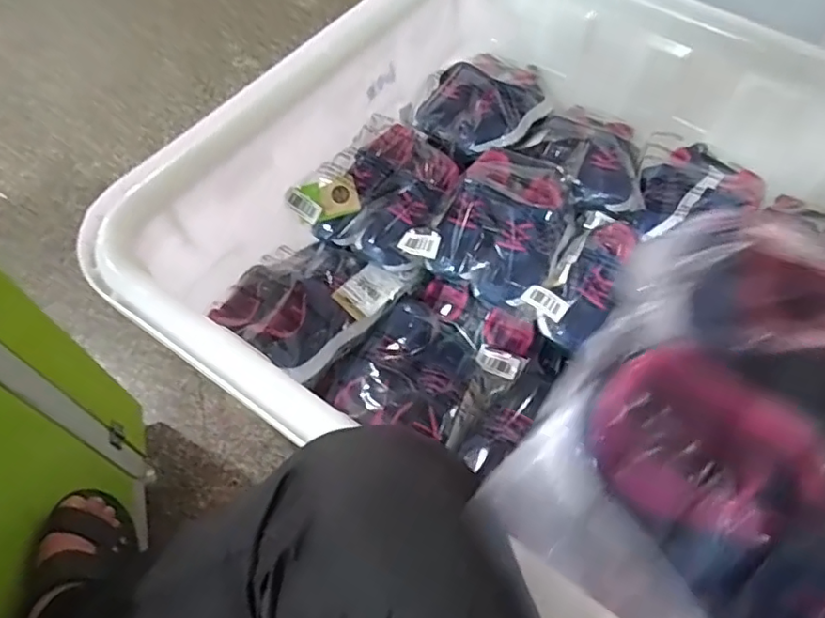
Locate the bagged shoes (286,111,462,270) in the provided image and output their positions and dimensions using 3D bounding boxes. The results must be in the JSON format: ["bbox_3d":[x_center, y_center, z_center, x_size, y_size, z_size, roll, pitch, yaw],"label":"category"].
[{"bbox_3d":[-0.035,-0.155,0.755,0.168,0.060,0.189,30,64,16],"label":"bagged shoes"}]

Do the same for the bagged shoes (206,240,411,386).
[{"bbox_3d":[-0.123,-0.019,0.698,0.165,0.067,0.180,36,66,18],"label":"bagged shoes"}]

